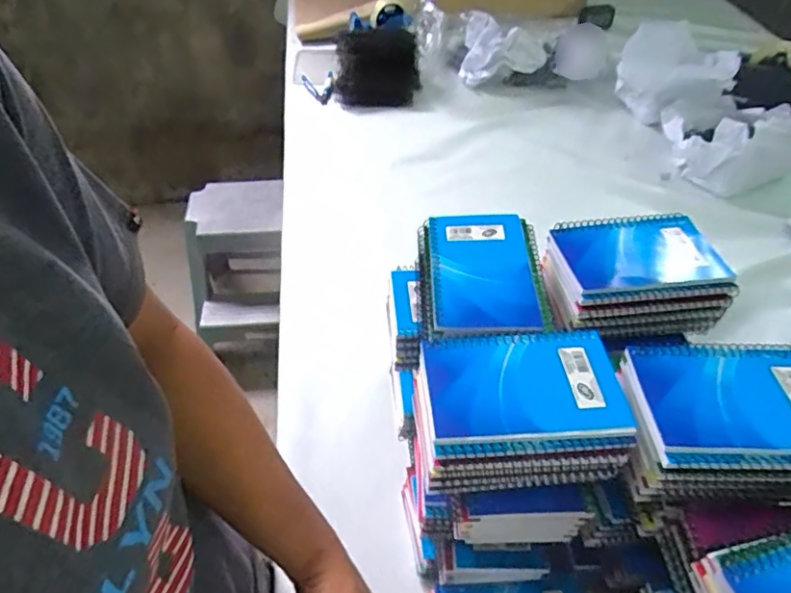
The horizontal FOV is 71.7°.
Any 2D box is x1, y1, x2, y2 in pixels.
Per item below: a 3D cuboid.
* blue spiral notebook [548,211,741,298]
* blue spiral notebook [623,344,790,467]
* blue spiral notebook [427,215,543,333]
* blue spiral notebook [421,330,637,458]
[{"bbox_3d":[0.205,-0.038,0.463,0.128,0.012,0.090,-7,46,-2],"label":"blue spiral notebook"},{"bbox_3d":[0.229,0.068,0.367,0.134,0.014,0.087,-1,47,1],"label":"blue spiral notebook"},{"bbox_3d":[0.069,-0.021,0.449,0.080,0.012,0.131,-1,47,1],"label":"blue spiral notebook"},{"bbox_3d":[0.086,0.060,0.374,0.130,0.014,0.083,-4,47,-2],"label":"blue spiral notebook"}]

